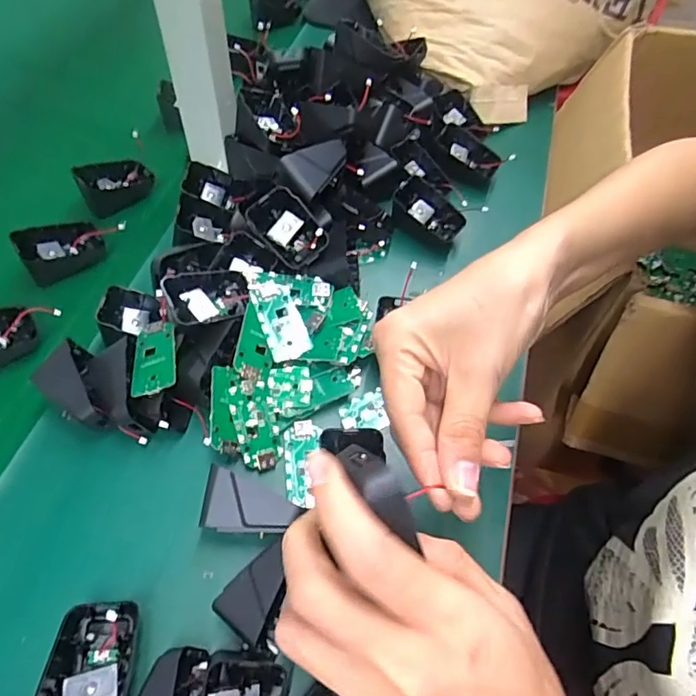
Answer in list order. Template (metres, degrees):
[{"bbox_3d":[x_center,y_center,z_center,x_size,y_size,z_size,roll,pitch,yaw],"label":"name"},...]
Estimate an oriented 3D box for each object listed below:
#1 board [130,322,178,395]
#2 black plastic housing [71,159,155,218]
[{"bbox_3d":[-0.139,0.006,0.380,0.032,0.004,0.062,-18,52,2],"label":"board"},{"bbox_3d":[-0.226,-0.162,0.518,0.067,0.032,0.046,-28,64,-20],"label":"black plastic housing"}]

